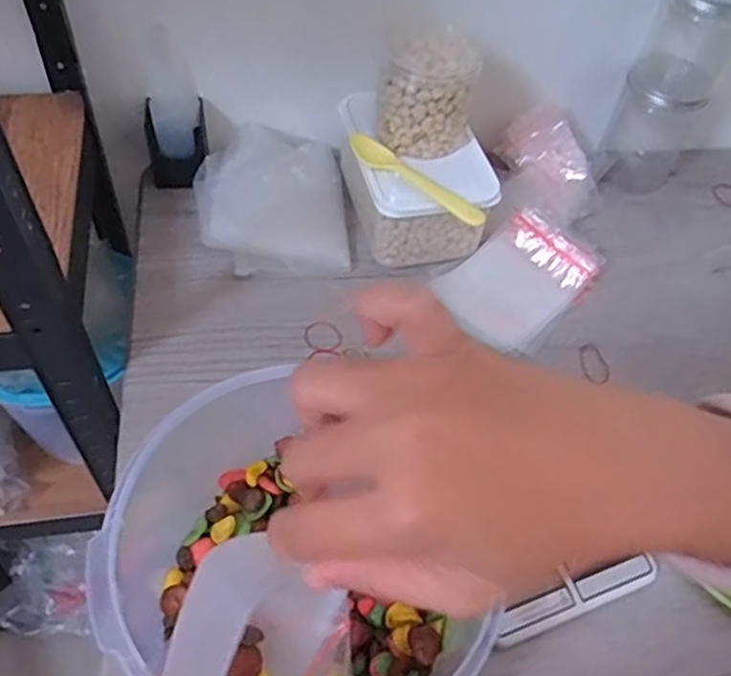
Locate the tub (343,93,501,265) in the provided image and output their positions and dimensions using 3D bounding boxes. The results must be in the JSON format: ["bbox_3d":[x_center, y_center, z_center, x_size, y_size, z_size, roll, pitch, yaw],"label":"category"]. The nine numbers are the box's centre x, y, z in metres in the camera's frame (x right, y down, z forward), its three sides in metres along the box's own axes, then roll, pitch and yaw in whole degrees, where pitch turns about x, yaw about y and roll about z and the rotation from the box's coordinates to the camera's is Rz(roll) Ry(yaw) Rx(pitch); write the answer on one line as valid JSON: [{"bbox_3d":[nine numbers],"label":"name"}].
[{"bbox_3d":[0.051,-0.175,0.717,0.128,0.079,0.179,-11,56,-14],"label":"tub"}]

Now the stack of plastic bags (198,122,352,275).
[{"bbox_3d":[-0.101,-0.155,0.740,0.158,0.045,0.194,-3,54,-8],"label":"stack of plastic bags"}]

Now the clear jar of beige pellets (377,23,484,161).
[{"bbox_3d":[0.061,-0.242,0.678,0.093,0.095,0.083,15,54,5],"label":"clear jar of beige pellets"}]

